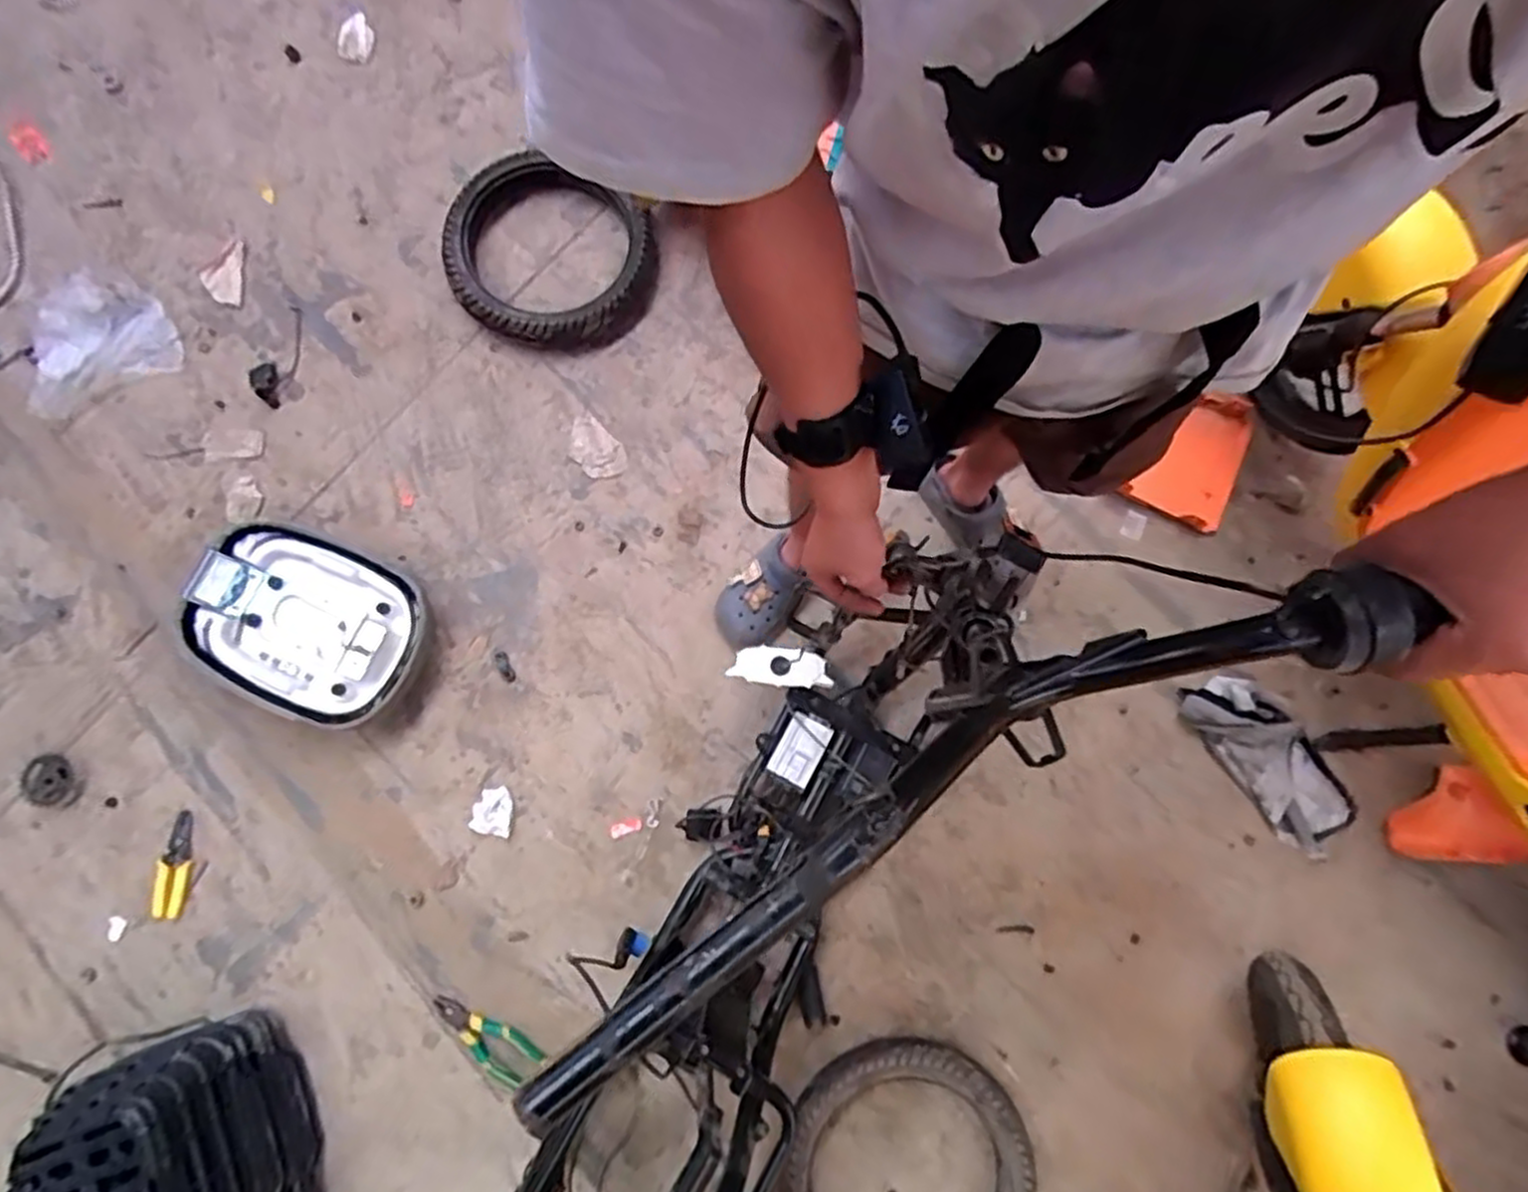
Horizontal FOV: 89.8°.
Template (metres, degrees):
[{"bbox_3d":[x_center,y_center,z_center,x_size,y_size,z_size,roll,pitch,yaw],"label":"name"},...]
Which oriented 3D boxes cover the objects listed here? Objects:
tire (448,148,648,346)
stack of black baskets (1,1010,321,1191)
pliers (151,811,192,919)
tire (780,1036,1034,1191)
[{"bbox_3d":[-0.376,-0.596,1.312,0.345,0.081,0.339,0,81,0],"label":"tire"},{"bbox_3d":[-0.804,0.776,1.044,0.263,0.221,0.317,-20,82,-3],"label":"stack of black baskets"},{"bbox_3d":[-0.931,0.424,1.210,0.050,0.011,0.158,5,79,1],"label":"pliers"},{"bbox_3d":[0.205,0.847,1.114,0.349,0.068,0.372,0,79,0],"label":"tire"}]

